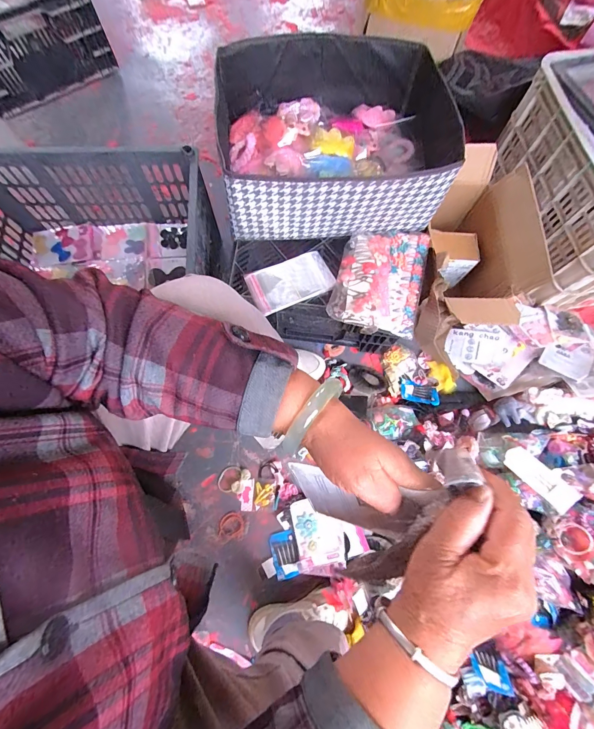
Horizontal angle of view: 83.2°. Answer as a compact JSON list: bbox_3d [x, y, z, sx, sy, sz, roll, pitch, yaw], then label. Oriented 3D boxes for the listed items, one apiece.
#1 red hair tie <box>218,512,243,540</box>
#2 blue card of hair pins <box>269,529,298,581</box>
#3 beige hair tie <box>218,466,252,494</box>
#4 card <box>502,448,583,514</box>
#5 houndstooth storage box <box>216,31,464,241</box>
[{"bbox_3d":[-0.138,0.342,0.711,0.052,0.007,0.048,9,73,1],"label":"red hair tie"},{"bbox_3d":[-0.025,0.397,0.695,0.051,0.008,0.088,-11,74,-5],"label":"blue card of hair pins"},{"bbox_3d":[-0.140,0.255,0.738,0.067,0.018,0.058,13,73,2],"label":"beige hair tie"},{"bbox_3d":[0.483,0.223,0.665,0.056,0.008,0.132,-41,62,-4],"label":"card"},{"bbox_3d":[0.062,-0.430,0.651,0.441,0.156,0.338,-4,74,-3],"label":"houndstooth storage box"}]

